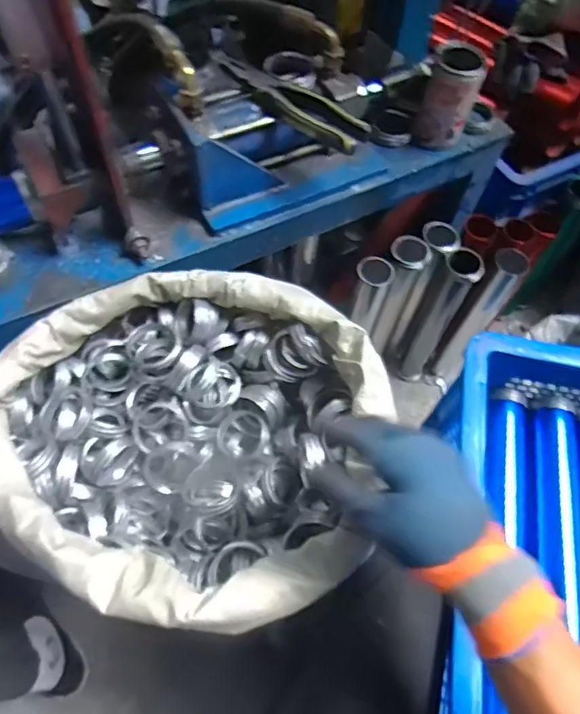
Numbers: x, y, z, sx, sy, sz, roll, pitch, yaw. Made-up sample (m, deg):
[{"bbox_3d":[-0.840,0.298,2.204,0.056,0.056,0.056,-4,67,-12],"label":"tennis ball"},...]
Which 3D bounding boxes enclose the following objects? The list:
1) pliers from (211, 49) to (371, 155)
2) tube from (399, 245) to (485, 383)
[{"bbox_3d":[-0.004,-0.293,0.598,0.207,0.030,0.048,36,65,17],"label":"pliers"},{"bbox_3d":[0.270,-0.057,0.970,0.056,0.350,0.062,30,64,14],"label":"tube"}]

